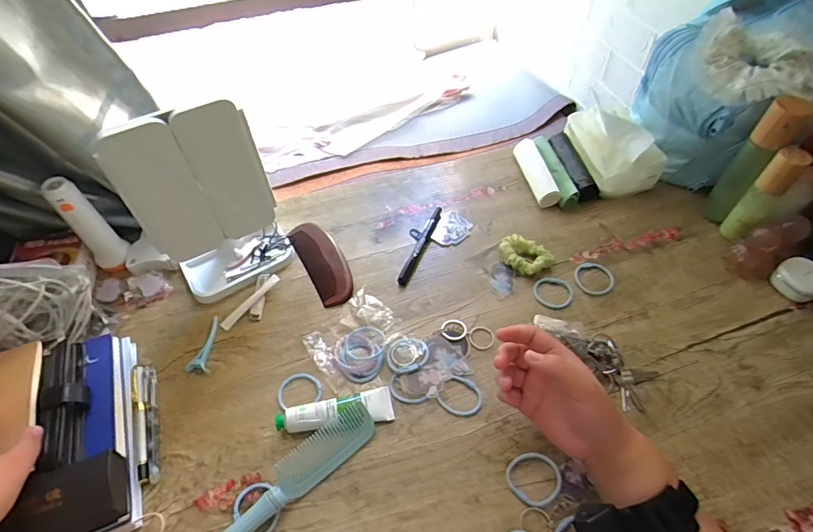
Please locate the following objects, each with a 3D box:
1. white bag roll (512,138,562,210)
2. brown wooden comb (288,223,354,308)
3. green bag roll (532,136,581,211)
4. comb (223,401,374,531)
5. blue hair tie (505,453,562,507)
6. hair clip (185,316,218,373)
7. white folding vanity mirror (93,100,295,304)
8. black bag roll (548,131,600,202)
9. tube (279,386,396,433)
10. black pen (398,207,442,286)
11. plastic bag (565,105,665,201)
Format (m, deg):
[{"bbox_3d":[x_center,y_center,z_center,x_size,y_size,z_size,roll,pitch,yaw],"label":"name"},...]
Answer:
[{"bbox_3d":[0.200,-0.147,0.700,0.032,0.028,0.133,-8,52,-4],"label":"white bag roll"},{"bbox_3d":[-0.112,-0.009,0.610,0.053,0.015,0.142,-25,55,-16],"label":"brown wooden comb"},{"bbox_3d":[0.227,-0.149,0.700,0.027,0.033,0.143,-9,52,-4],"label":"green bag roll"},{"bbox_3d":[-0.123,0.216,0.433,0.217,0.026,0.035,-35,58,-23],"label":"comb"},{"bbox_3d":[0.125,0.206,0.438,0.052,0.008,0.047,-17,53,-11],"label":"blue hair tie"},{"bbox_3d":[-0.245,0.094,0.542,0.026,0.009,0.072,-5,52,-2],"label":"hair clip"},{"bbox_3d":[-0.232,-0.071,0.522,0.150,0.231,0.078,-27,55,-17],"label":"white folding vanity mirror"},{"bbox_3d":[0.254,-0.157,0.697,0.041,0.034,0.134,-8,52,-3],"label":"black bag roll"},{"bbox_3d":[-0.075,0.157,0.479,0.121,0.023,0.034,-13,52,-7],"label":"tube"},{"bbox_3d":[0.021,-0.030,0.625,0.012,0.014,0.139,18,55,16],"label":"black pen"},{"bbox_3d":[0.308,-0.182,0.683,0.088,0.089,0.149,-12,52,-6],"label":"plastic bag"}]

